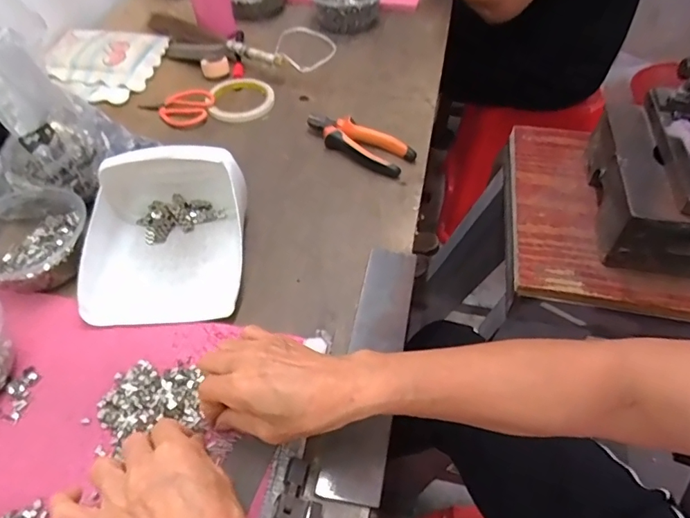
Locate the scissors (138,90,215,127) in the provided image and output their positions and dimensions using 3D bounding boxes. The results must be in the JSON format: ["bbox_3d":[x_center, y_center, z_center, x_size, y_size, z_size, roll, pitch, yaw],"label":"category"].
[{"bbox_3d":[-0.238,-0.211,0.687,0.104,0.015,0.065,-6,51,-5],"label":"scissors"}]

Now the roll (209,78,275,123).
[{"bbox_3d":[-0.149,-0.230,0.709,0.091,0.014,0.102,-6,51,-5],"label":"roll"}]

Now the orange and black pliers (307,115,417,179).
[{"bbox_3d":[0.016,-0.152,0.631,0.152,0.029,0.055,31,57,23],"label":"orange and black pliers"}]

